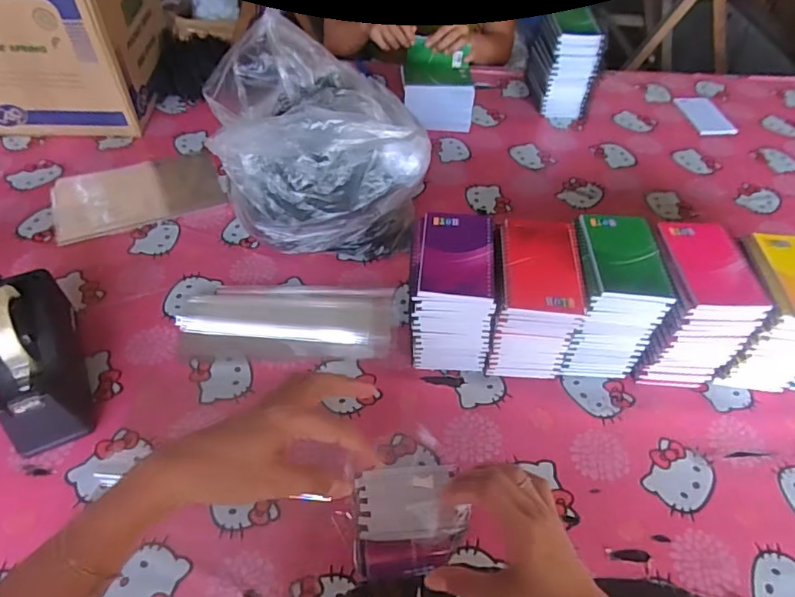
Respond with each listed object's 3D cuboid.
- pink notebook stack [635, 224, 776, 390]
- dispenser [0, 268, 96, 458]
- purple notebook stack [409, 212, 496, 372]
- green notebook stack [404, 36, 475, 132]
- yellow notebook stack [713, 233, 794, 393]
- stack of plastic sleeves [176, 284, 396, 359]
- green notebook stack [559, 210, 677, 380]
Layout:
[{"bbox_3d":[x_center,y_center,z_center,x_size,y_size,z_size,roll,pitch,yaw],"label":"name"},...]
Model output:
[{"bbox_3d":[0.350,0.012,0.648,0.100,0.162,0.131,2,48,-1],"label":"pink notebook stack"},{"bbox_3d":[-0.414,0.059,0.597,0.074,0.128,0.211,-19,52,-18],"label":"dispenser"},{"bbox_3d":[0.063,0.000,0.646,0.094,0.157,0.125,1,48,-2],"label":"purple notebook stack"},{"bbox_3d":[0.077,-0.430,1.072,0.136,0.091,0.212,2,48,-1],"label":"green notebook stack"},{"bbox_3d":[0.453,0.024,0.639,0.100,0.161,0.130,8,50,4],"label":"yellow notebook stack"},{"bbox_3d":[-0.148,0.030,0.724,0.283,0.012,0.128,1,48,-2],"label":"stack of plastic sleeves"},{"bbox_3d":[0.250,0.003,0.650,0.099,0.160,0.132,2,48,0],"label":"green notebook stack"}]

